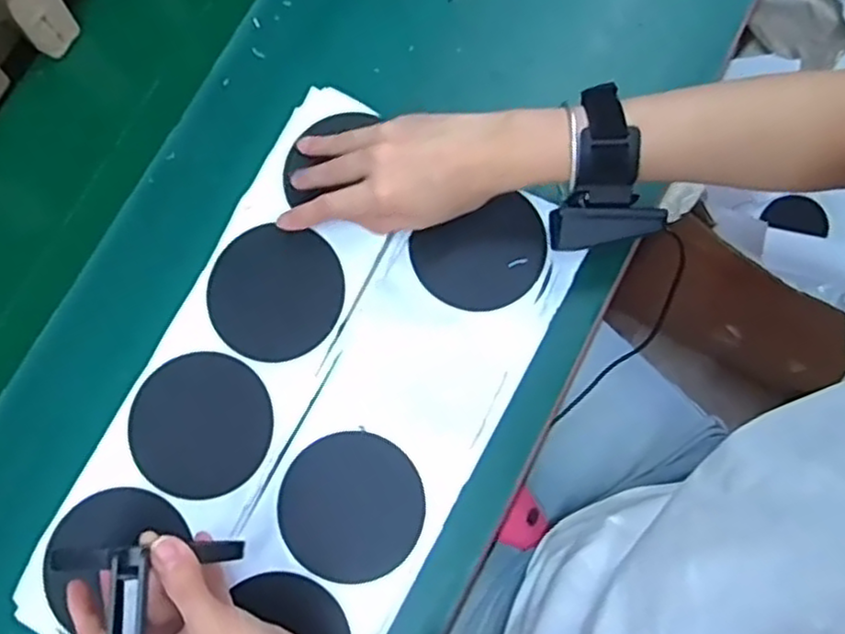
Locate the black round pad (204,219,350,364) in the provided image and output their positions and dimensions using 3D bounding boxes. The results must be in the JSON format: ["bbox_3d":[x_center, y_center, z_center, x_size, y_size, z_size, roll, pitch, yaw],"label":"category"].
[{"bbox_3d":[-0.101,-0.017,0.478,0.092,0.004,0.088,0,83,4],"label":"black round pad"}]

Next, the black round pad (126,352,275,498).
[{"bbox_3d":[-0.146,0.071,0.463,0.091,0.004,0.091,0,80,1],"label":"black round pad"}]

